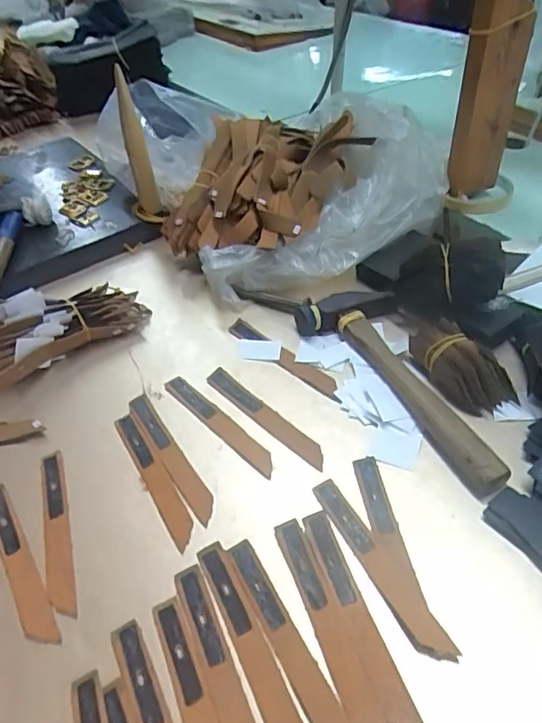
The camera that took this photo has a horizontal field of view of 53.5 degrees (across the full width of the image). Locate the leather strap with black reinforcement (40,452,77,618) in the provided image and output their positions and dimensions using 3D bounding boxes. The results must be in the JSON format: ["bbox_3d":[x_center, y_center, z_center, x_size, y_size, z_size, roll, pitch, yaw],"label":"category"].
[{"bbox_3d":[-0.145,0.112,0.361,0.017,0.004,0.122,-18,46,-10],"label":"leather strap with black reinforcement"}]

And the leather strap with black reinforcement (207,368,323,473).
[{"bbox_3d":[-0.005,0.041,0.414,0.018,0.004,0.124,-37,52,-27],"label":"leather strap with black reinforcement"}]

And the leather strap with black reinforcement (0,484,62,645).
[{"bbox_3d":[-0.163,0.127,0.345,0.018,0.005,0.123,-28,48,-20],"label":"leather strap with black reinforcement"}]

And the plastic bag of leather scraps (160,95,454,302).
[{"bbox_3d":[0.035,-0.173,0.559,0.289,0.098,0.216,-12,45,-4],"label":"plastic bag of leather scraps"}]

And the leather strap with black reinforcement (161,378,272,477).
[{"bbox_3d":[-0.041,0.047,0.414,0.019,0.004,0.124,-35,51,-25],"label":"leather strap with black reinforcement"}]

